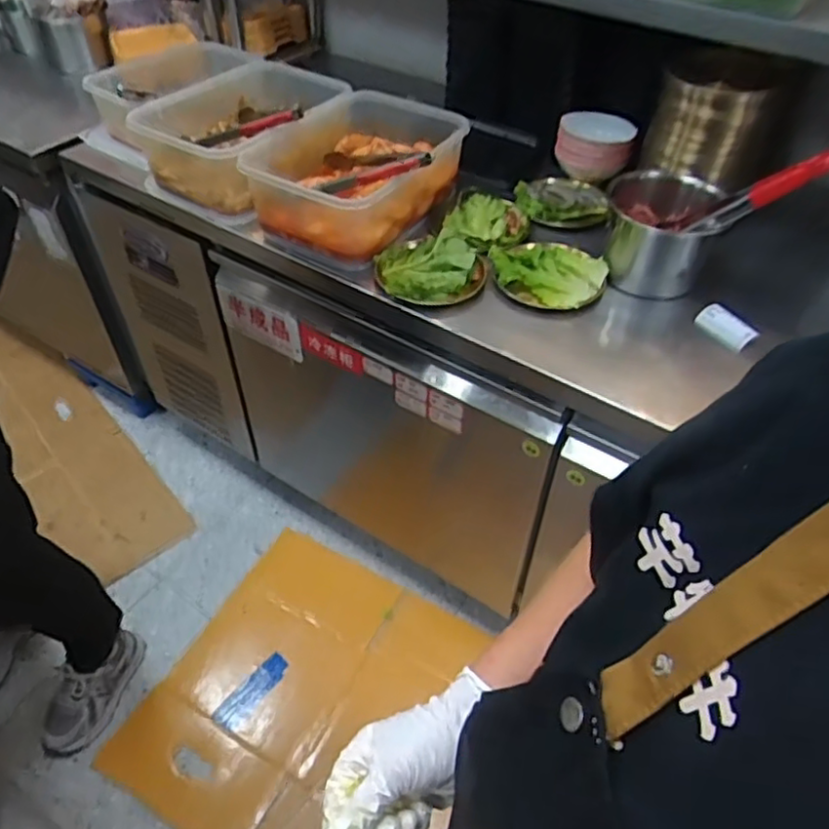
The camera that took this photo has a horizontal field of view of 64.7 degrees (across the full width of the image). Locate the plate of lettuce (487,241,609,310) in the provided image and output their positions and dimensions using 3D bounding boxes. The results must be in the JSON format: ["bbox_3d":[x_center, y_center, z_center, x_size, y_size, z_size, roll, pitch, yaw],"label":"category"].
[{"bbox_3d":[0.196,-0.214,0.983,0.178,0.046,0.141,24,51,19],"label":"plate of lettuce"}]

